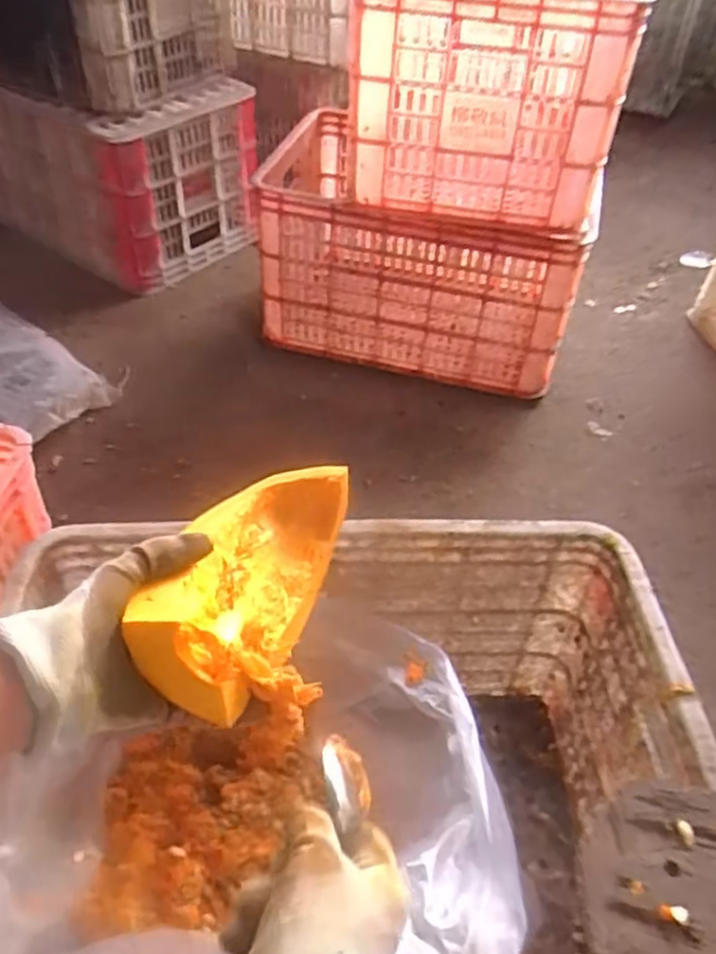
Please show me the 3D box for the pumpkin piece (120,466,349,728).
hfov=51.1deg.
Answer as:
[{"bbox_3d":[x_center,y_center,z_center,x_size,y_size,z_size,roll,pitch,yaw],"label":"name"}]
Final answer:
[{"bbox_3d":[-0.068,0.067,0.508,0.119,0.074,0.212,40,38,-8],"label":"pumpkin piece"}]

